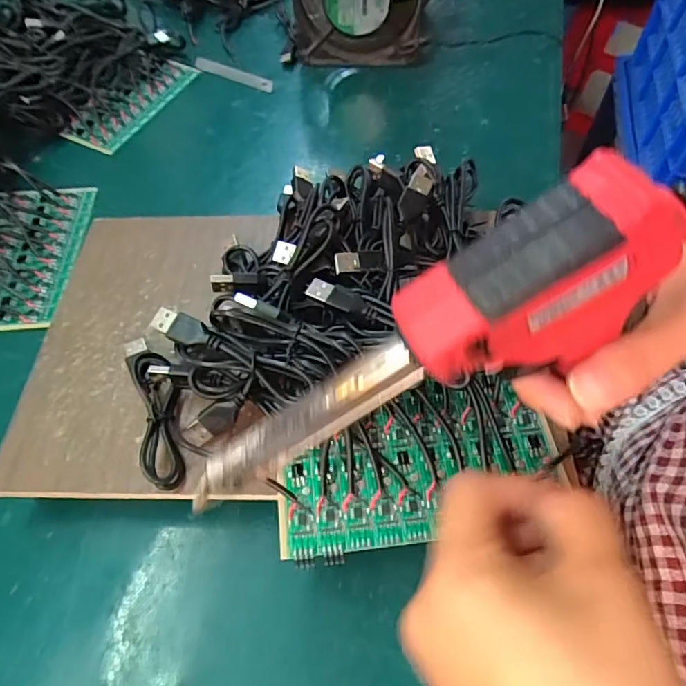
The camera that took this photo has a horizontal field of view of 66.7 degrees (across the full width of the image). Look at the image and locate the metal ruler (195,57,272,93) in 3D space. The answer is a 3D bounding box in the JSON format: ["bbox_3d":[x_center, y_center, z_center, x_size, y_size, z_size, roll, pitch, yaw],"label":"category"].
[{"bbox_3d":[-0.113,-0.272,0.528,0.102,0.006,0.016,27,76,18],"label":"metal ruler"}]

